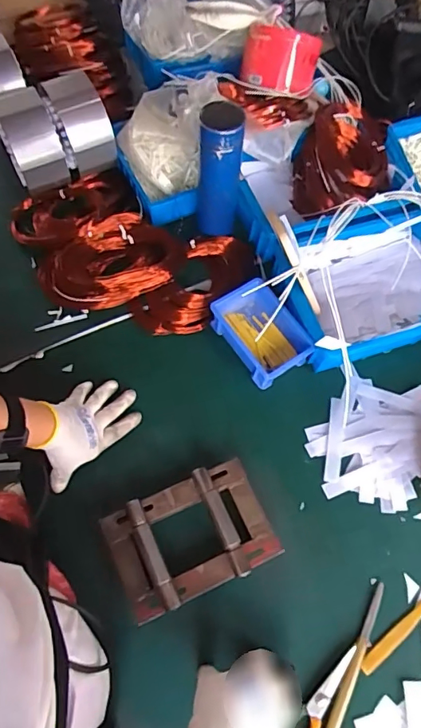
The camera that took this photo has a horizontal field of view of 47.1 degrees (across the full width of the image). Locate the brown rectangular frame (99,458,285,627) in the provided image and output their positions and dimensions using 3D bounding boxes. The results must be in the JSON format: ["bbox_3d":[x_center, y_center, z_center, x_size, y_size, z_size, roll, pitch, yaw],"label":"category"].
[{"bbox_3d":[-0.025,0.221,0.619,0.197,0.055,0.134,-23,69,-12],"label":"brown rectangular frame"}]

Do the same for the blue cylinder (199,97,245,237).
[{"bbox_3d":[0.012,-0.283,0.731,0.063,0.211,0.052,9,66,1],"label":"blue cylinder"}]

